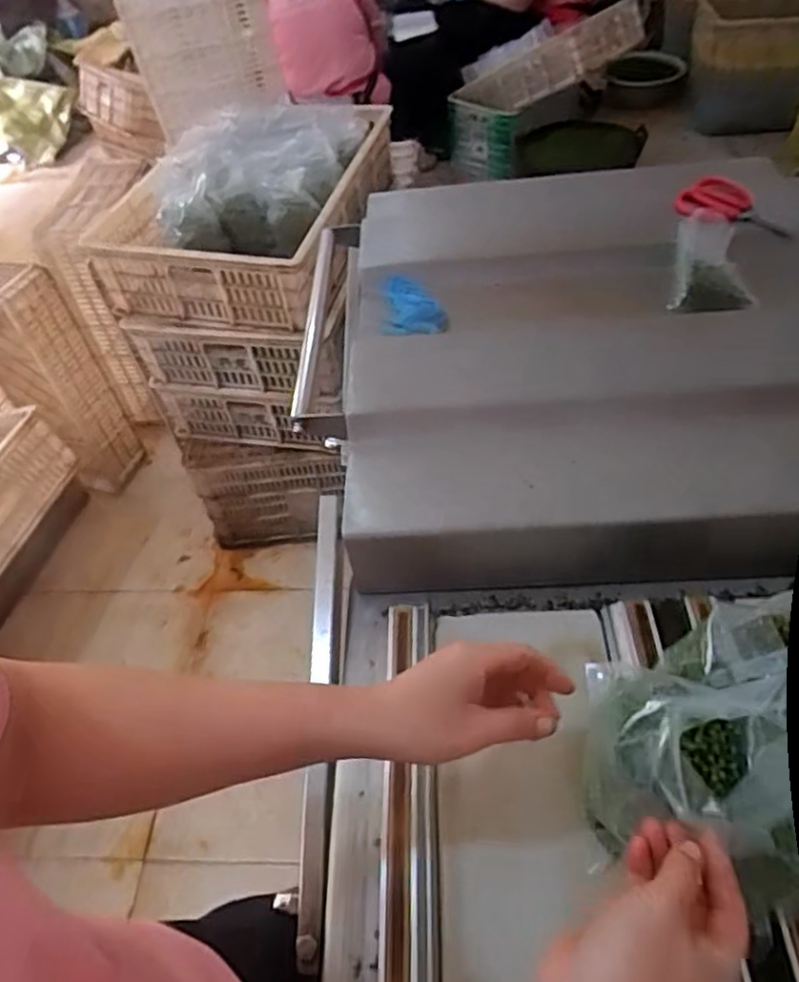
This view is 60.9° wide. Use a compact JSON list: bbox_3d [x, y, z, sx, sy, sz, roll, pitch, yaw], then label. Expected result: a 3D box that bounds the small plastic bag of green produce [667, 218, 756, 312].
[{"bbox_3d":[0.389,-0.282,0.846,0.093,0.035,0.182,9,51,14],"label":"small plastic bag of green produce"}]

